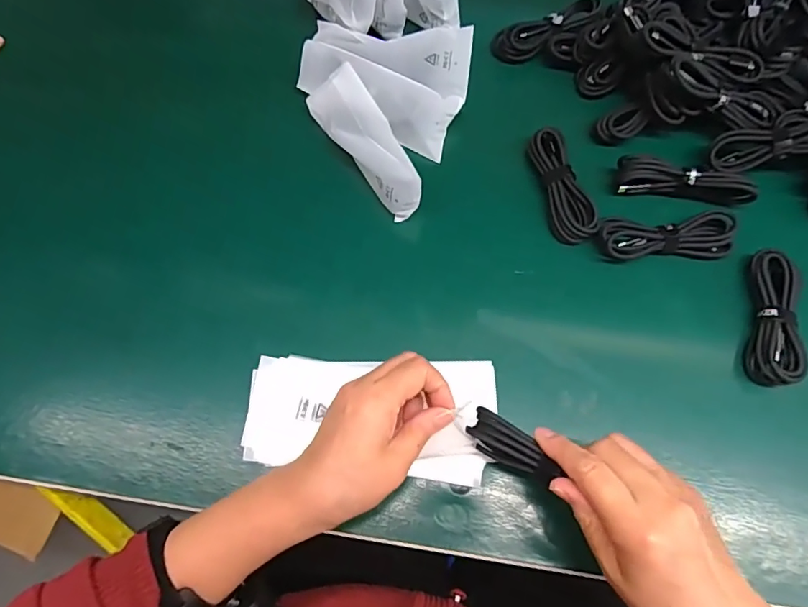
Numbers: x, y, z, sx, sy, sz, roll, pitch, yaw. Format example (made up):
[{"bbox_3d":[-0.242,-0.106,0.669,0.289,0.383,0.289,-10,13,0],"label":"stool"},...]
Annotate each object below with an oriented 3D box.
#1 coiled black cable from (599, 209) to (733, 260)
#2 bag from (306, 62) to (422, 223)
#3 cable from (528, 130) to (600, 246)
[{"bbox_3d":[0.215,-0.055,0.412,0.104,0.015,0.034,-1,69,1],"label":"coiled black cable"},{"bbox_3d":[-0.032,-0.143,0.438,0.048,0.025,0.148,-32,72,-10],"label":"bag"},{"bbox_3d":[0.135,-0.102,0.431,0.033,0.017,0.101,-12,69,-2],"label":"cable"}]

